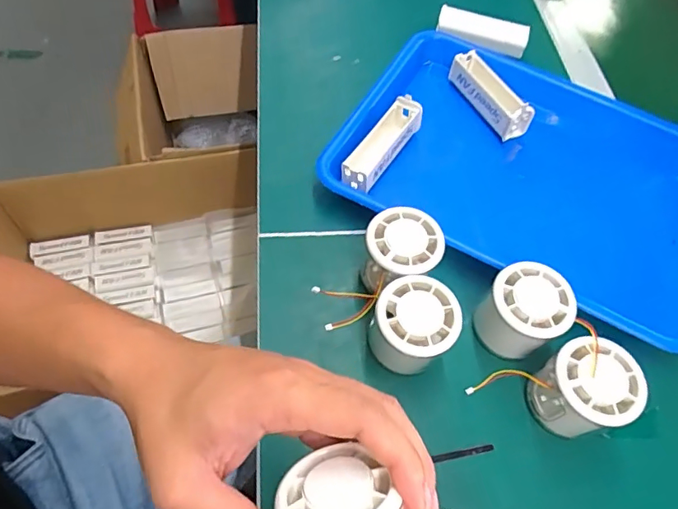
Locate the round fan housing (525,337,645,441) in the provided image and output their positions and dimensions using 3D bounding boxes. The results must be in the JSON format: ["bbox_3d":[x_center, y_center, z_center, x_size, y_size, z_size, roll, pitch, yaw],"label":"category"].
[{"bbox_3d":[0.168,0.094,0.341,0.060,0.057,0.055,3,59,-5],"label":"round fan housing"}]

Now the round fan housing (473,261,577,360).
[{"bbox_3d":[0.138,0.042,0.366,0.056,0.051,0.054,3,59,-5],"label":"round fan housing"}]

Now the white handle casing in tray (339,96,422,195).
[{"bbox_3d":[0.040,-0.101,0.451,0.029,0.025,0.104,32,61,13],"label":"white handle casing in tray"}]

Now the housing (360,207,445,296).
[{"bbox_3d":[0.047,0.005,0.385,0.055,0.059,0.060,3,59,-5],"label":"housing"}]

